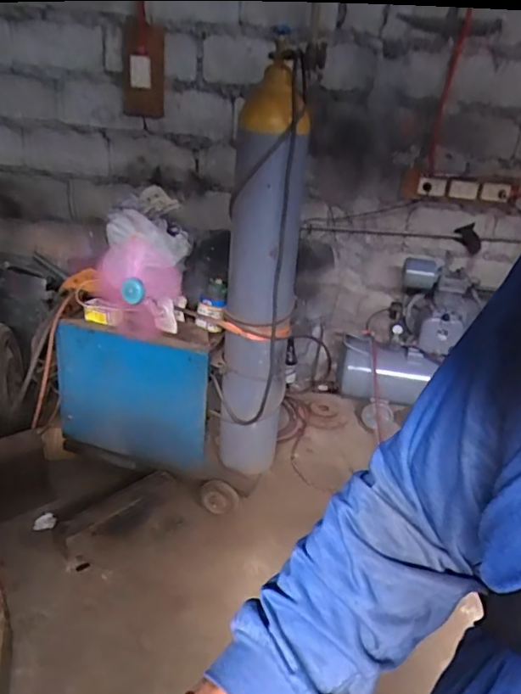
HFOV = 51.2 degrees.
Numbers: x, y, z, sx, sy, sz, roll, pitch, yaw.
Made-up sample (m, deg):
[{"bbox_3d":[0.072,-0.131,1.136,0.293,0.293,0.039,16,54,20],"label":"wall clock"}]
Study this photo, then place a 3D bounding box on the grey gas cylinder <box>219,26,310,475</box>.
[{"bbox_3d":[-0.003,-0.158,1.718,0.222,1.379,0.247,6,25,3],"label":"grey gas cylinder"}]

